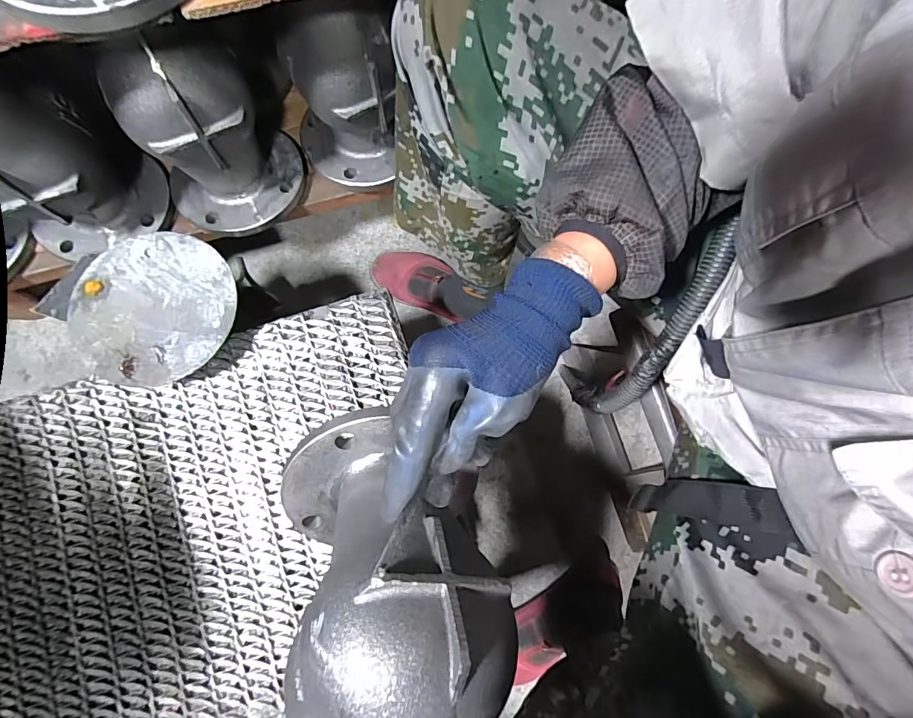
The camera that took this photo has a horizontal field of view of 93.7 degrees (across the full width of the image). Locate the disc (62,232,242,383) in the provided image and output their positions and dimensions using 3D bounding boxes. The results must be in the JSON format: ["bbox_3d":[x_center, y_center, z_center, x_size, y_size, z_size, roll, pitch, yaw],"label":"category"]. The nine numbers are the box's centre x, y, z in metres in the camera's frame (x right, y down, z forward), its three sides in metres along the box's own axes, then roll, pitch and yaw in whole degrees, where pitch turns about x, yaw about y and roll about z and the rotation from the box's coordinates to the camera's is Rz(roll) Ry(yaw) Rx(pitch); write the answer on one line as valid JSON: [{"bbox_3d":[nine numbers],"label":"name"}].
[{"bbox_3d":[-0.317,-0.055,0.449,0.160,0.008,0.161,0,78,-1],"label":"disc"}]

